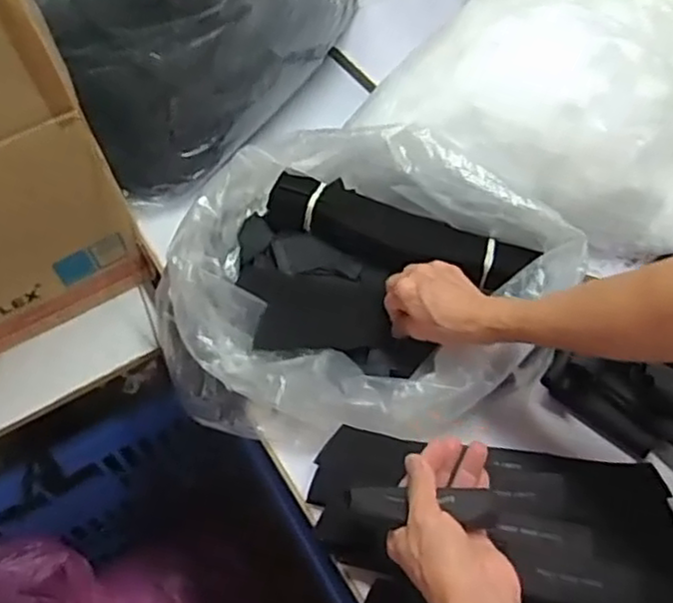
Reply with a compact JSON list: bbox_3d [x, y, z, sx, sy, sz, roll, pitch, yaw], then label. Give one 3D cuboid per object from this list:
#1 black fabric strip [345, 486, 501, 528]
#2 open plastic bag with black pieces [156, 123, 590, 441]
[{"bbox_3d":[0.061,0.143,0.485,0.112,0.015,0.027,8,54,-12],"label":"black fabric strip"},{"bbox_3d":[0.017,-0.013,0.687,0.373,0.142,0.292,17,58,17],"label":"open plastic bag with black pieces"}]

